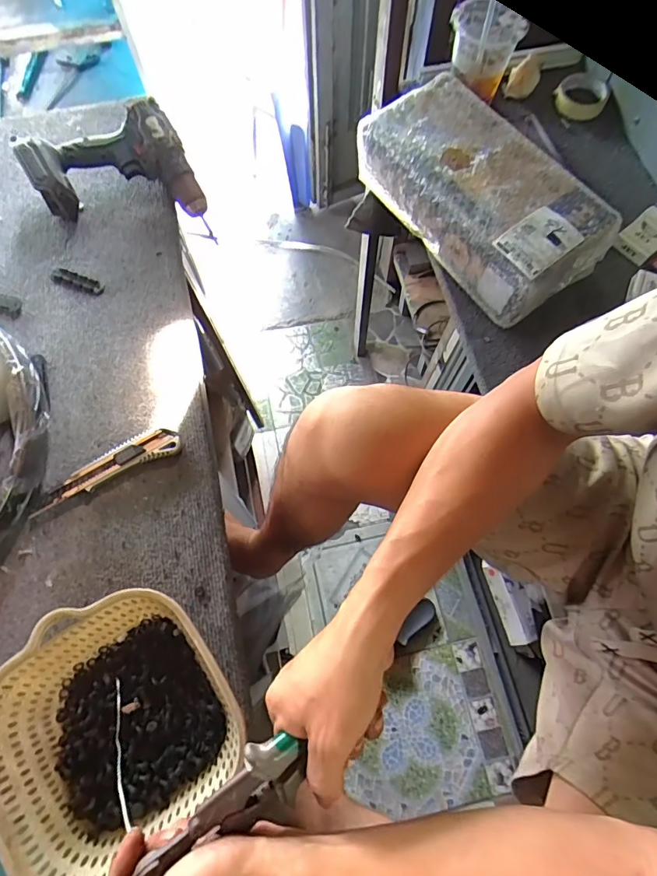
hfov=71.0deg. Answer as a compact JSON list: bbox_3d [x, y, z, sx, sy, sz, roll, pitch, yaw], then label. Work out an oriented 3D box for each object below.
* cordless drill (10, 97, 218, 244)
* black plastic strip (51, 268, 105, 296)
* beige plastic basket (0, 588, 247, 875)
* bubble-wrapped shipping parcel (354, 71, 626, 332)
[{"bbox_3d":[-0.281,-0.344,0.617,0.196,0.083,0.158,-25,73,-8],"label":"cordless drill"},{"bbox_3d":[-0.331,-0.205,0.610,0.075,0.008,0.026,22,73,7],"label":"black plastic strip"},{"bbox_3d":[-0.182,0.251,0.412,0.191,0.089,0.199,-37,75,-12],"label":"beige plastic basket"},{"bbox_3d":[0.215,-0.354,0.674,0.175,0.095,0.375,-35,75,-11],"label":"bubble-wrapped shipping parcel"}]

